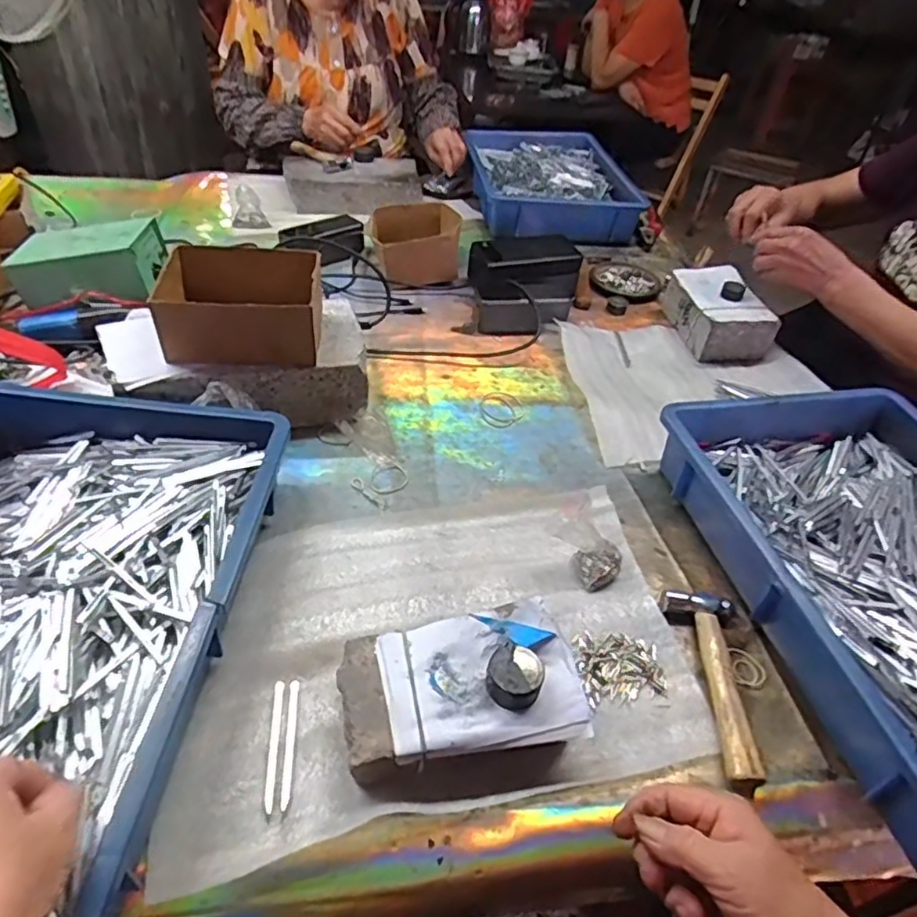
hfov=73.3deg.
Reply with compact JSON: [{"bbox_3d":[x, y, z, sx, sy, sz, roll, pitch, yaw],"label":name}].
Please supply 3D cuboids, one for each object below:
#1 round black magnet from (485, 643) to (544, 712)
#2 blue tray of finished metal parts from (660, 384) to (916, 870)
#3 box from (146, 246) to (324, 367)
[{"bbox_3d":[0.039,0.153,0.431,0.038,0.021,0.036,3,42,-3],"label":"round black magnet"},{"bbox_3d":[0.386,0.104,0.536,0.277,0.076,0.424,-5,43,-12],"label":"blue tray of finished metal parts"},{"bbox_3d":[-0.222,-0.162,0.643,0.154,0.071,0.120,-3,43,-10],"label":"box"}]

